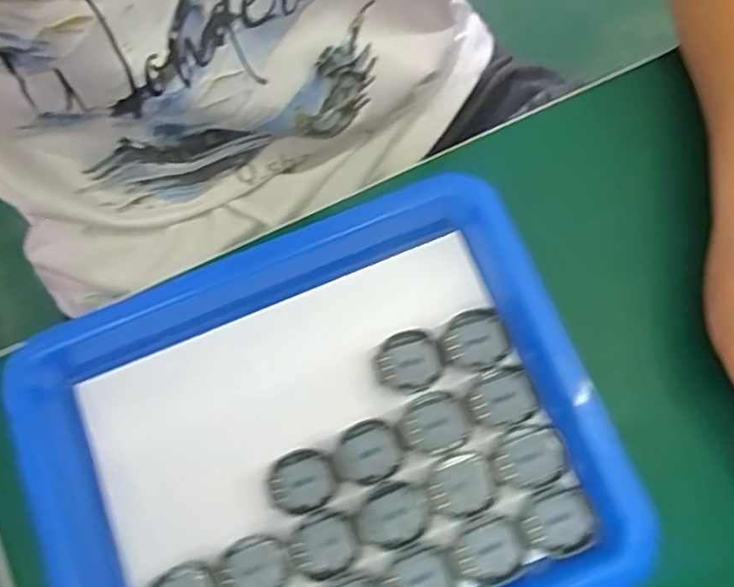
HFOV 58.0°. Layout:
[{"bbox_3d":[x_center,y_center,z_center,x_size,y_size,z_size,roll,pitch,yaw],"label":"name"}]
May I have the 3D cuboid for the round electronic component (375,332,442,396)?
[{"bbox_3d":[0.018,0.029,0.278,0.026,0.005,0.025,0,77,1],"label":"round electronic component"}]

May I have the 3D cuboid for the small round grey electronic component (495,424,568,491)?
[{"bbox_3d":[0.066,0.066,0.266,0.027,0.004,0.024,-22,77,-4],"label":"small round grey electronic component"}]

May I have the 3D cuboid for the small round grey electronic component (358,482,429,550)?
[{"bbox_3d":[0.011,0.088,0.262,0.029,0.004,0.022,-25,78,-5],"label":"small round grey electronic component"}]

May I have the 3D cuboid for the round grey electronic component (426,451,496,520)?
[{"bbox_3d":[0.038,0.077,0.264,0.026,0.004,0.024,0,77,1],"label":"round grey electronic component"}]

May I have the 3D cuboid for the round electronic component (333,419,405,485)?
[{"bbox_3d":[0.000,0.065,0.267,0.026,0.004,0.024,0,77,1],"label":"round electronic component"}]

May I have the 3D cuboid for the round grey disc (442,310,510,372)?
[{"bbox_3d":[0.046,0.020,0.277,0.026,0.005,0.024,0,77,1],"label":"round grey disc"}]

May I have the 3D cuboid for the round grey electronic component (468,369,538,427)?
[{"bbox_3d":[0.055,0.044,0.271,0.026,0.004,0.021,-23,77,-4],"label":"round grey electronic component"}]

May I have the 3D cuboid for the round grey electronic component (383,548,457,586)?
[{"bbox_3d":[0.021,0.112,0.254,0.027,0.004,0.022,-22,77,-4],"label":"round grey electronic component"}]

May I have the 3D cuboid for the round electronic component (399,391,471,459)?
[{"bbox_3d":[0.028,0.053,0.270,0.027,0.004,0.025,0,77,1],"label":"round electronic component"}]

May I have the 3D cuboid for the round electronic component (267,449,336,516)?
[{"bbox_3d":[-0.027,0.076,0.265,0.026,0.004,0.023,-26,78,-5],"label":"round electronic component"}]

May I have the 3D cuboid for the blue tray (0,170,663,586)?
[{"bbox_3d":[-0.021,0.063,0.270,0.214,0.037,0.187,-22,77,-4],"label":"blue tray"}]

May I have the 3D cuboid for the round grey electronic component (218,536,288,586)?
[{"bbox_3d":[-0.045,0.109,0.261,0.027,0.005,0.023,-22,77,-4],"label":"round grey electronic component"}]

